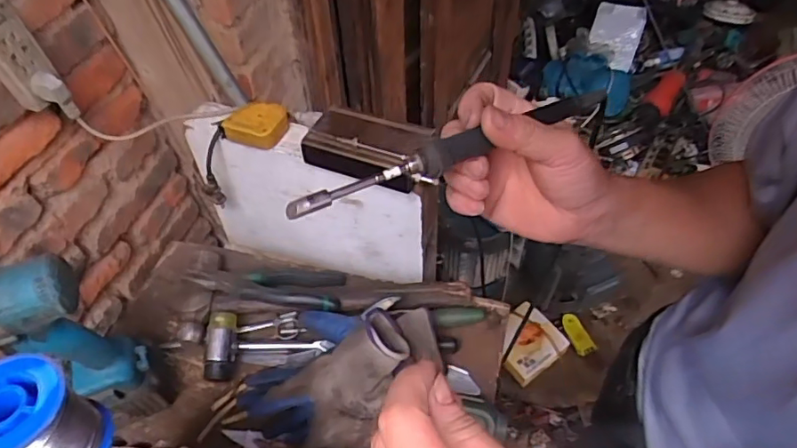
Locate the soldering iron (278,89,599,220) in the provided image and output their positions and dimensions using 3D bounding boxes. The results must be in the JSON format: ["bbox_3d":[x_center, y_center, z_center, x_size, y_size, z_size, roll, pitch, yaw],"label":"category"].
[{"bbox_3d":[0.041,-0.046,0.335,0.226,0.015,0.016,-22,53,-19],"label":"soldering iron"}]

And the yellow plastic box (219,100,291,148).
[{"bbox_3d":[-0.187,-0.133,0.720,0.076,0.035,0.065,15,57,14],"label":"yellow plastic box"}]

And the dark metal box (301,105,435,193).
[{"bbox_3d":[-0.037,-0.099,0.673,0.148,0.042,0.091,15,53,14],"label":"dark metal box"}]

